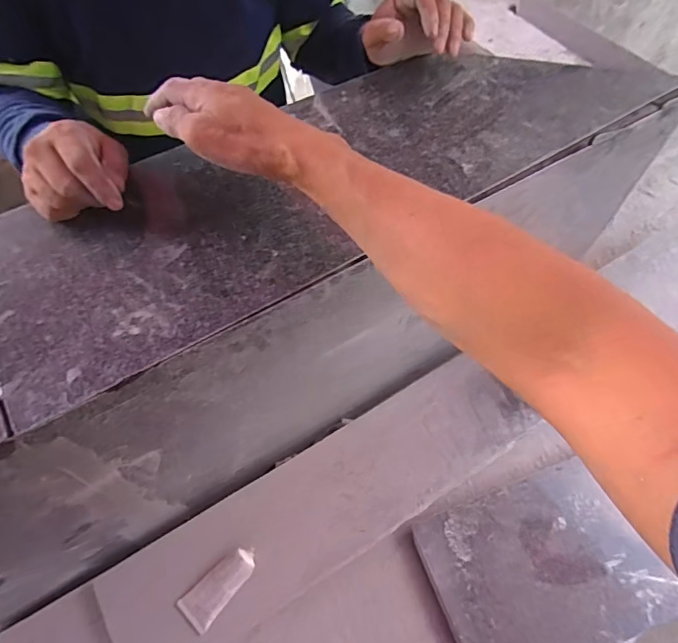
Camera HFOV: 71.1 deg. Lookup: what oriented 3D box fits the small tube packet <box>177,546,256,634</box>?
[{"bbox_3d":[-0.139,0.308,0.553,0.095,0.020,0.044,-45,68,-9],"label":"small tube packet"}]

